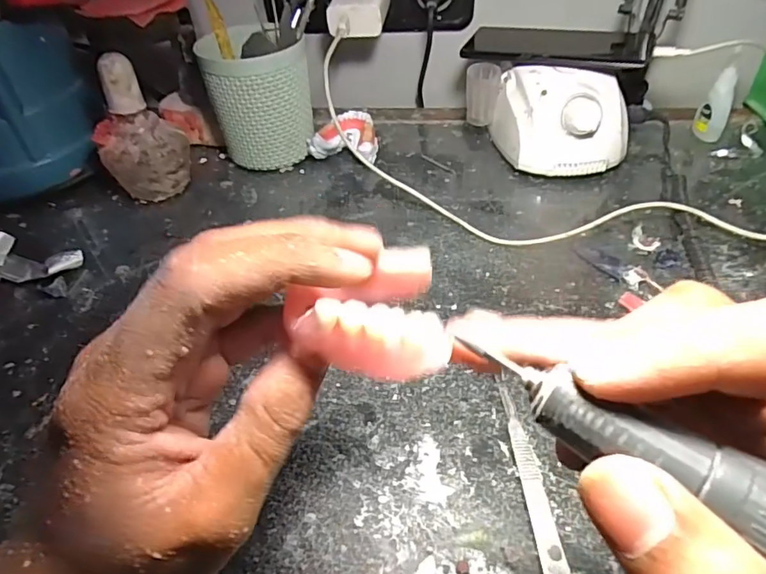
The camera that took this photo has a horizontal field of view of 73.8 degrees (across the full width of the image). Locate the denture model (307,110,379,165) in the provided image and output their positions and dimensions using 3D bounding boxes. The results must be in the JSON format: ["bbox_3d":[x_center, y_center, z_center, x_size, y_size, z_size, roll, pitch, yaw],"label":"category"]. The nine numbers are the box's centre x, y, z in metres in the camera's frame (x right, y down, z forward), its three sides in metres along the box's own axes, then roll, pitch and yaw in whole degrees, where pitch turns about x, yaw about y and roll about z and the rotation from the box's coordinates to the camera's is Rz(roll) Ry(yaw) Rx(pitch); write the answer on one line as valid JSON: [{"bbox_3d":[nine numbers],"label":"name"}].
[{"bbox_3d":[-0.032,-0.145,0.503,0.062,0.034,0.058,12,46,16],"label":"denture model"}]

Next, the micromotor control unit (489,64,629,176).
[{"bbox_3d":[0.155,-0.144,0.454,0.117,0.078,0.069,12,46,16],"label":"micromotor control unit"}]

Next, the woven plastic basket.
[{"bbox_3d":[-0.112,-0.174,0.475,0.090,0.115,0.078,-10,44,-6],"label":"woven plastic basket"}]

